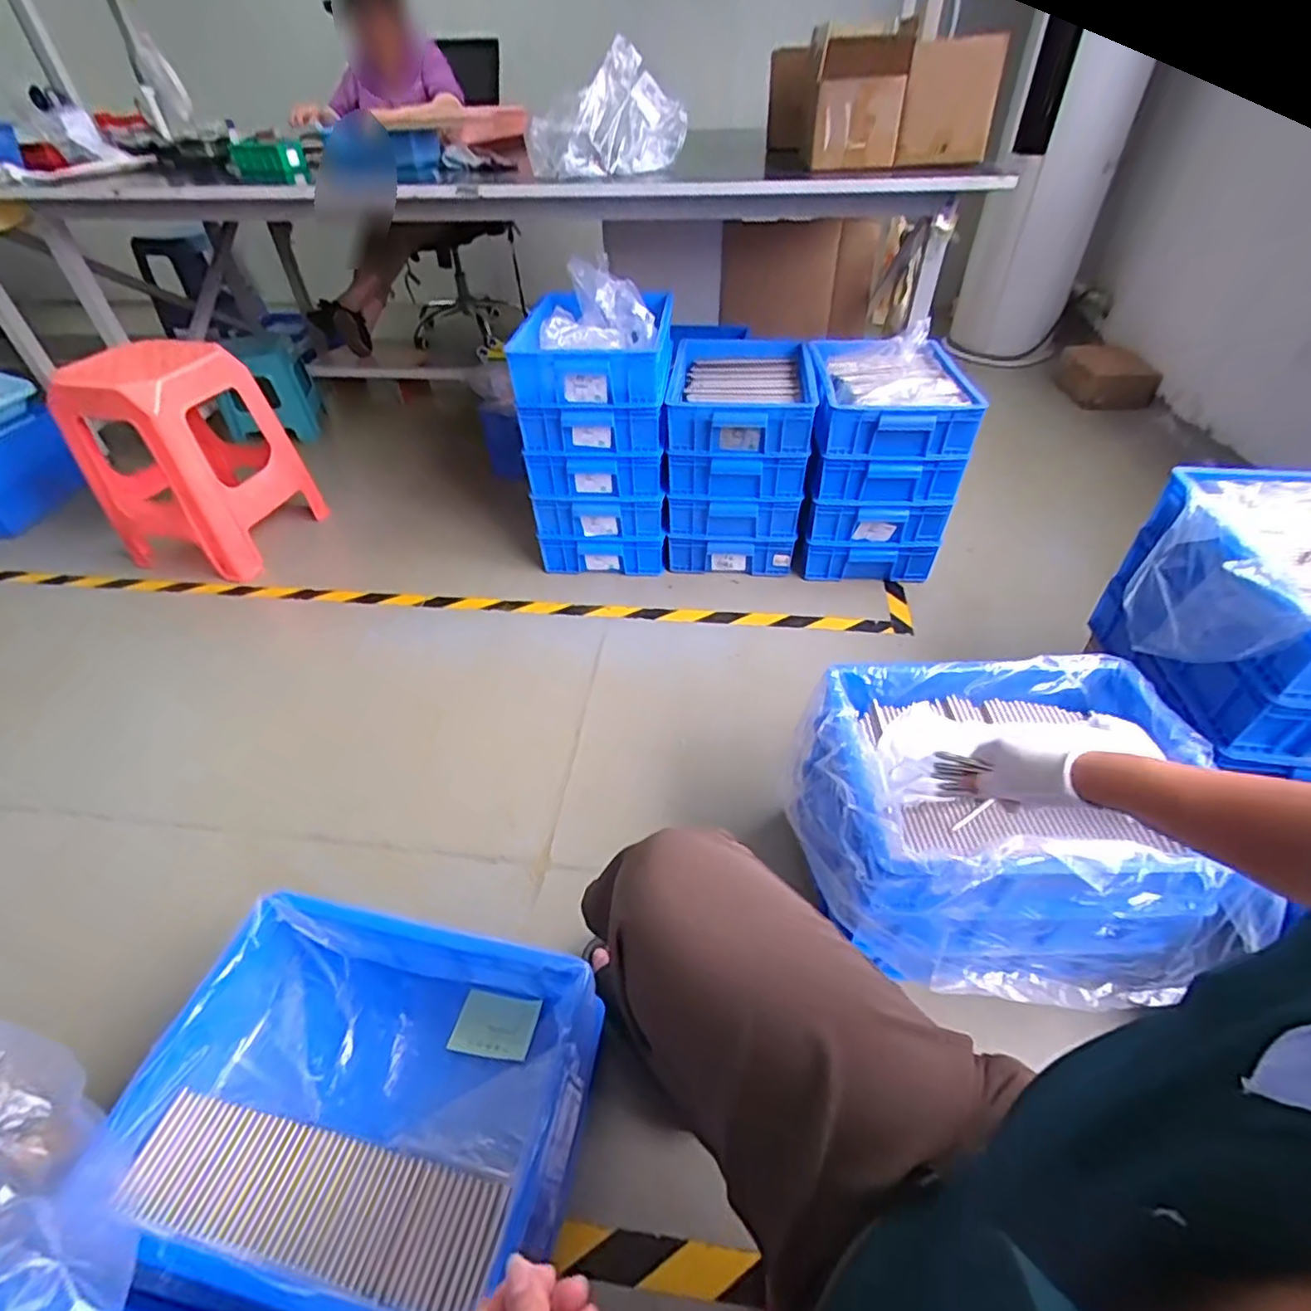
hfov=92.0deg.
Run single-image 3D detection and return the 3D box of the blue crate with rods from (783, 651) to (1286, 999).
[{"bbox_3d":[0.405,0.173,0.740,0.445,0.148,0.371,-1,43,1],"label":"blue crate with rods"}]

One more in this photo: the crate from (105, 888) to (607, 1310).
[{"bbox_3d":[-0.285,0.450,0.645,0.417,0.108,0.310,8,44,10],"label":"crate"}]

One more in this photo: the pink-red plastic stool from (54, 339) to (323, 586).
[{"bbox_3d":[-1.116,-0.488,1.508,0.361,0.443,0.304,8,44,11],"label":"pink-red plastic stool"}]

